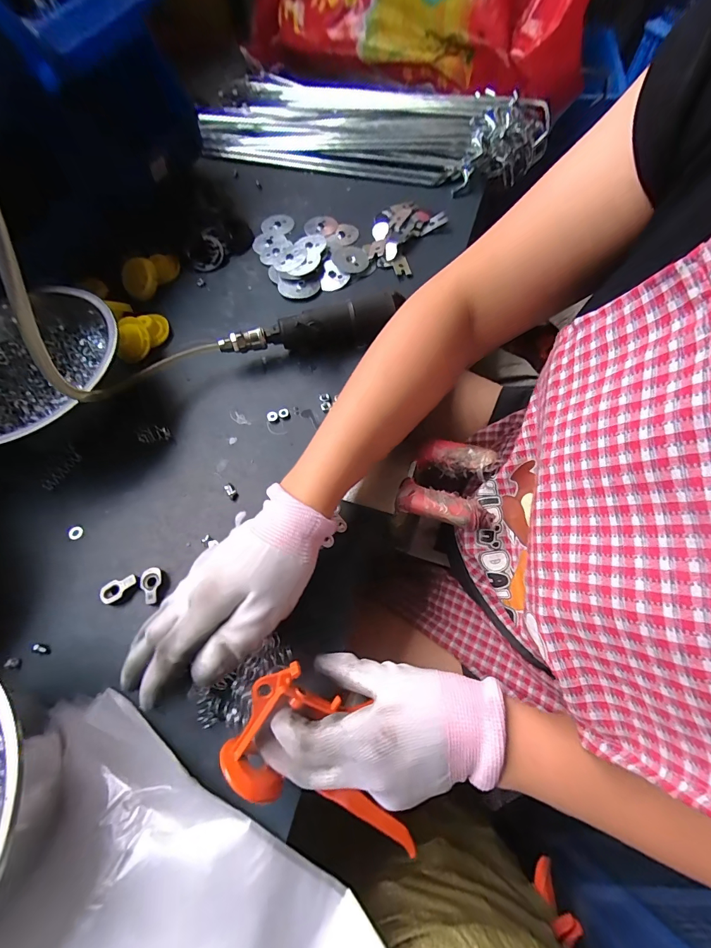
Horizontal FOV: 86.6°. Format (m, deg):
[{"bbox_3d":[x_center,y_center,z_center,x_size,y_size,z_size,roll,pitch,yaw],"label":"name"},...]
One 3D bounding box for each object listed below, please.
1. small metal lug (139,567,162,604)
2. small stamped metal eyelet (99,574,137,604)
[{"bbox_3d":[-0.170,0.093,0.314,0.016,0.009,0.029,-6,62,0],"label":"small metal lug"},{"bbox_3d":[-0.197,0.095,0.315,0.029,0.010,0.016,-35,66,-15],"label":"small stamped metal eyelet"}]

